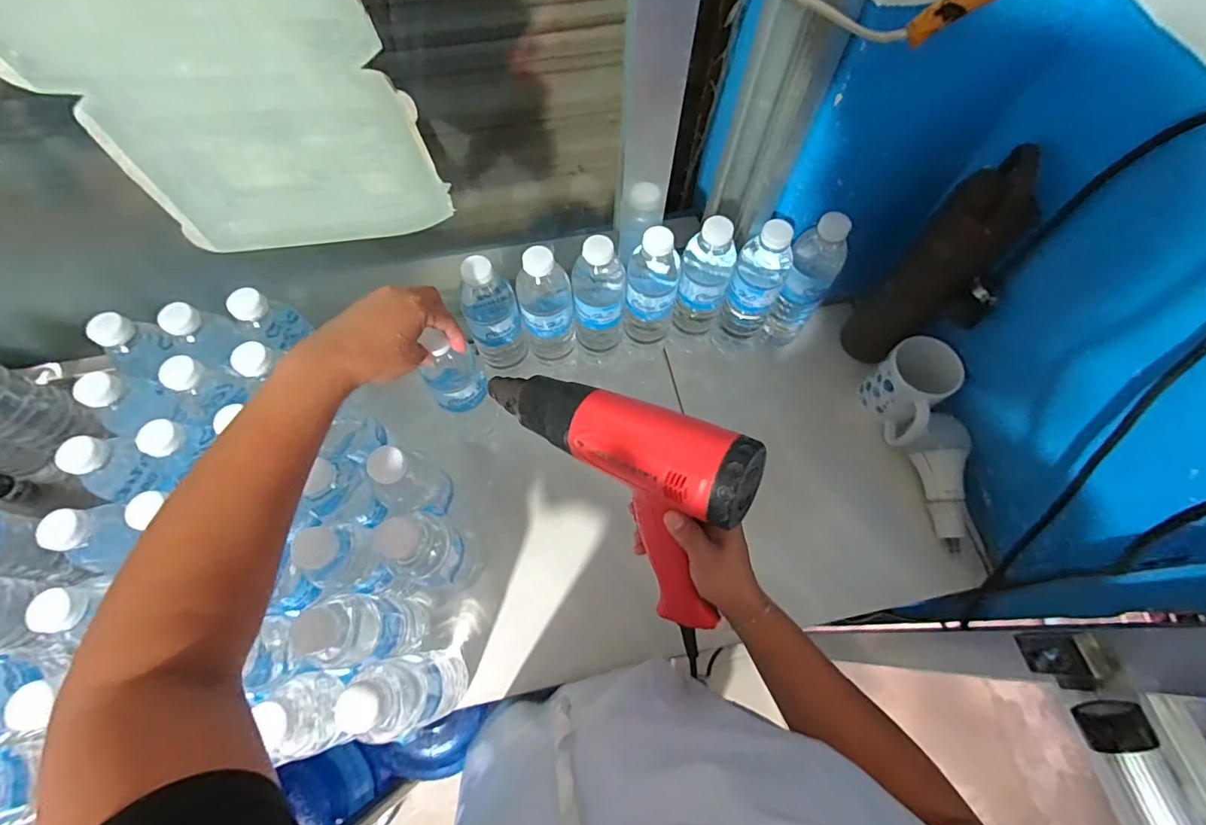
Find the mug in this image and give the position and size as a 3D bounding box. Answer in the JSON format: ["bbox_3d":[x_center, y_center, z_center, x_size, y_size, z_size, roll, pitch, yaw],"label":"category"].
[{"bbox_3d":[0.371,-0.027,0.615,0.085,0.088,0.093,-34,71,-14],"label":"mug"}]

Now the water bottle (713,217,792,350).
[{"bbox_3d":[0.175,-0.136,0.610,0.058,0.205,0.060,31,70,12],"label":"water bottle"}]

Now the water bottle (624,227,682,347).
[{"bbox_3d":[0.056,-0.132,0.600,0.060,0.191,0.050,8,67,3],"label":"water bottle"}]

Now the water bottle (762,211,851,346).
[{"bbox_3d":[0.238,-0.149,0.610,0.058,0.196,0.054,32,70,12],"label":"water bottle"}]

